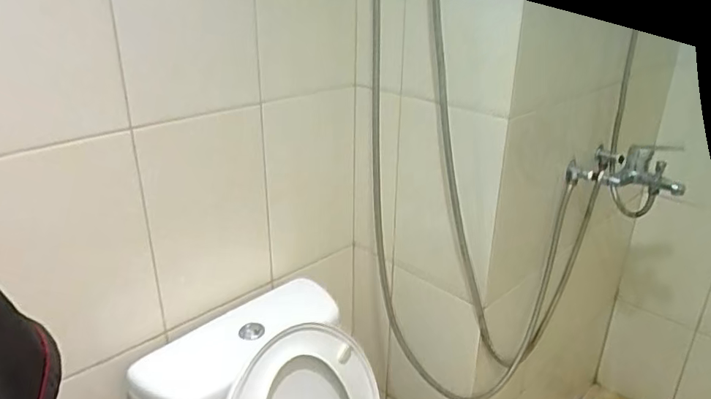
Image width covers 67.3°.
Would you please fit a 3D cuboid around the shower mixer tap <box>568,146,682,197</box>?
[{"bbox_3d":[0.558,-0.067,1.111,0.215,0.097,0.088,5,25,10],"label":"shower mixer tap"}]

